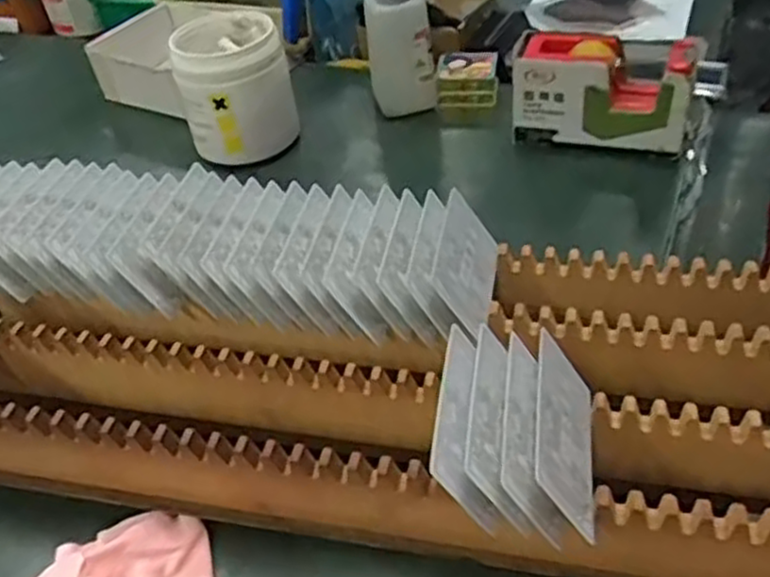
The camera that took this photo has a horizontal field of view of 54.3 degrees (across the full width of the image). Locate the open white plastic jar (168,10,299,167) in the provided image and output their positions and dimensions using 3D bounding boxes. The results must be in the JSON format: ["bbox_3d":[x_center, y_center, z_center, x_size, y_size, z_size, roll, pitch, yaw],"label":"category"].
[{"bbox_3d":[-0.128,-0.171,0.654,0.091,0.106,0.085,-4,42,4],"label":"open white plastic jar"}]

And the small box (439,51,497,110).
[{"bbox_3d":[0.077,-0.190,0.697,0.056,0.041,0.051,-2,42,6],"label":"small box"}]

